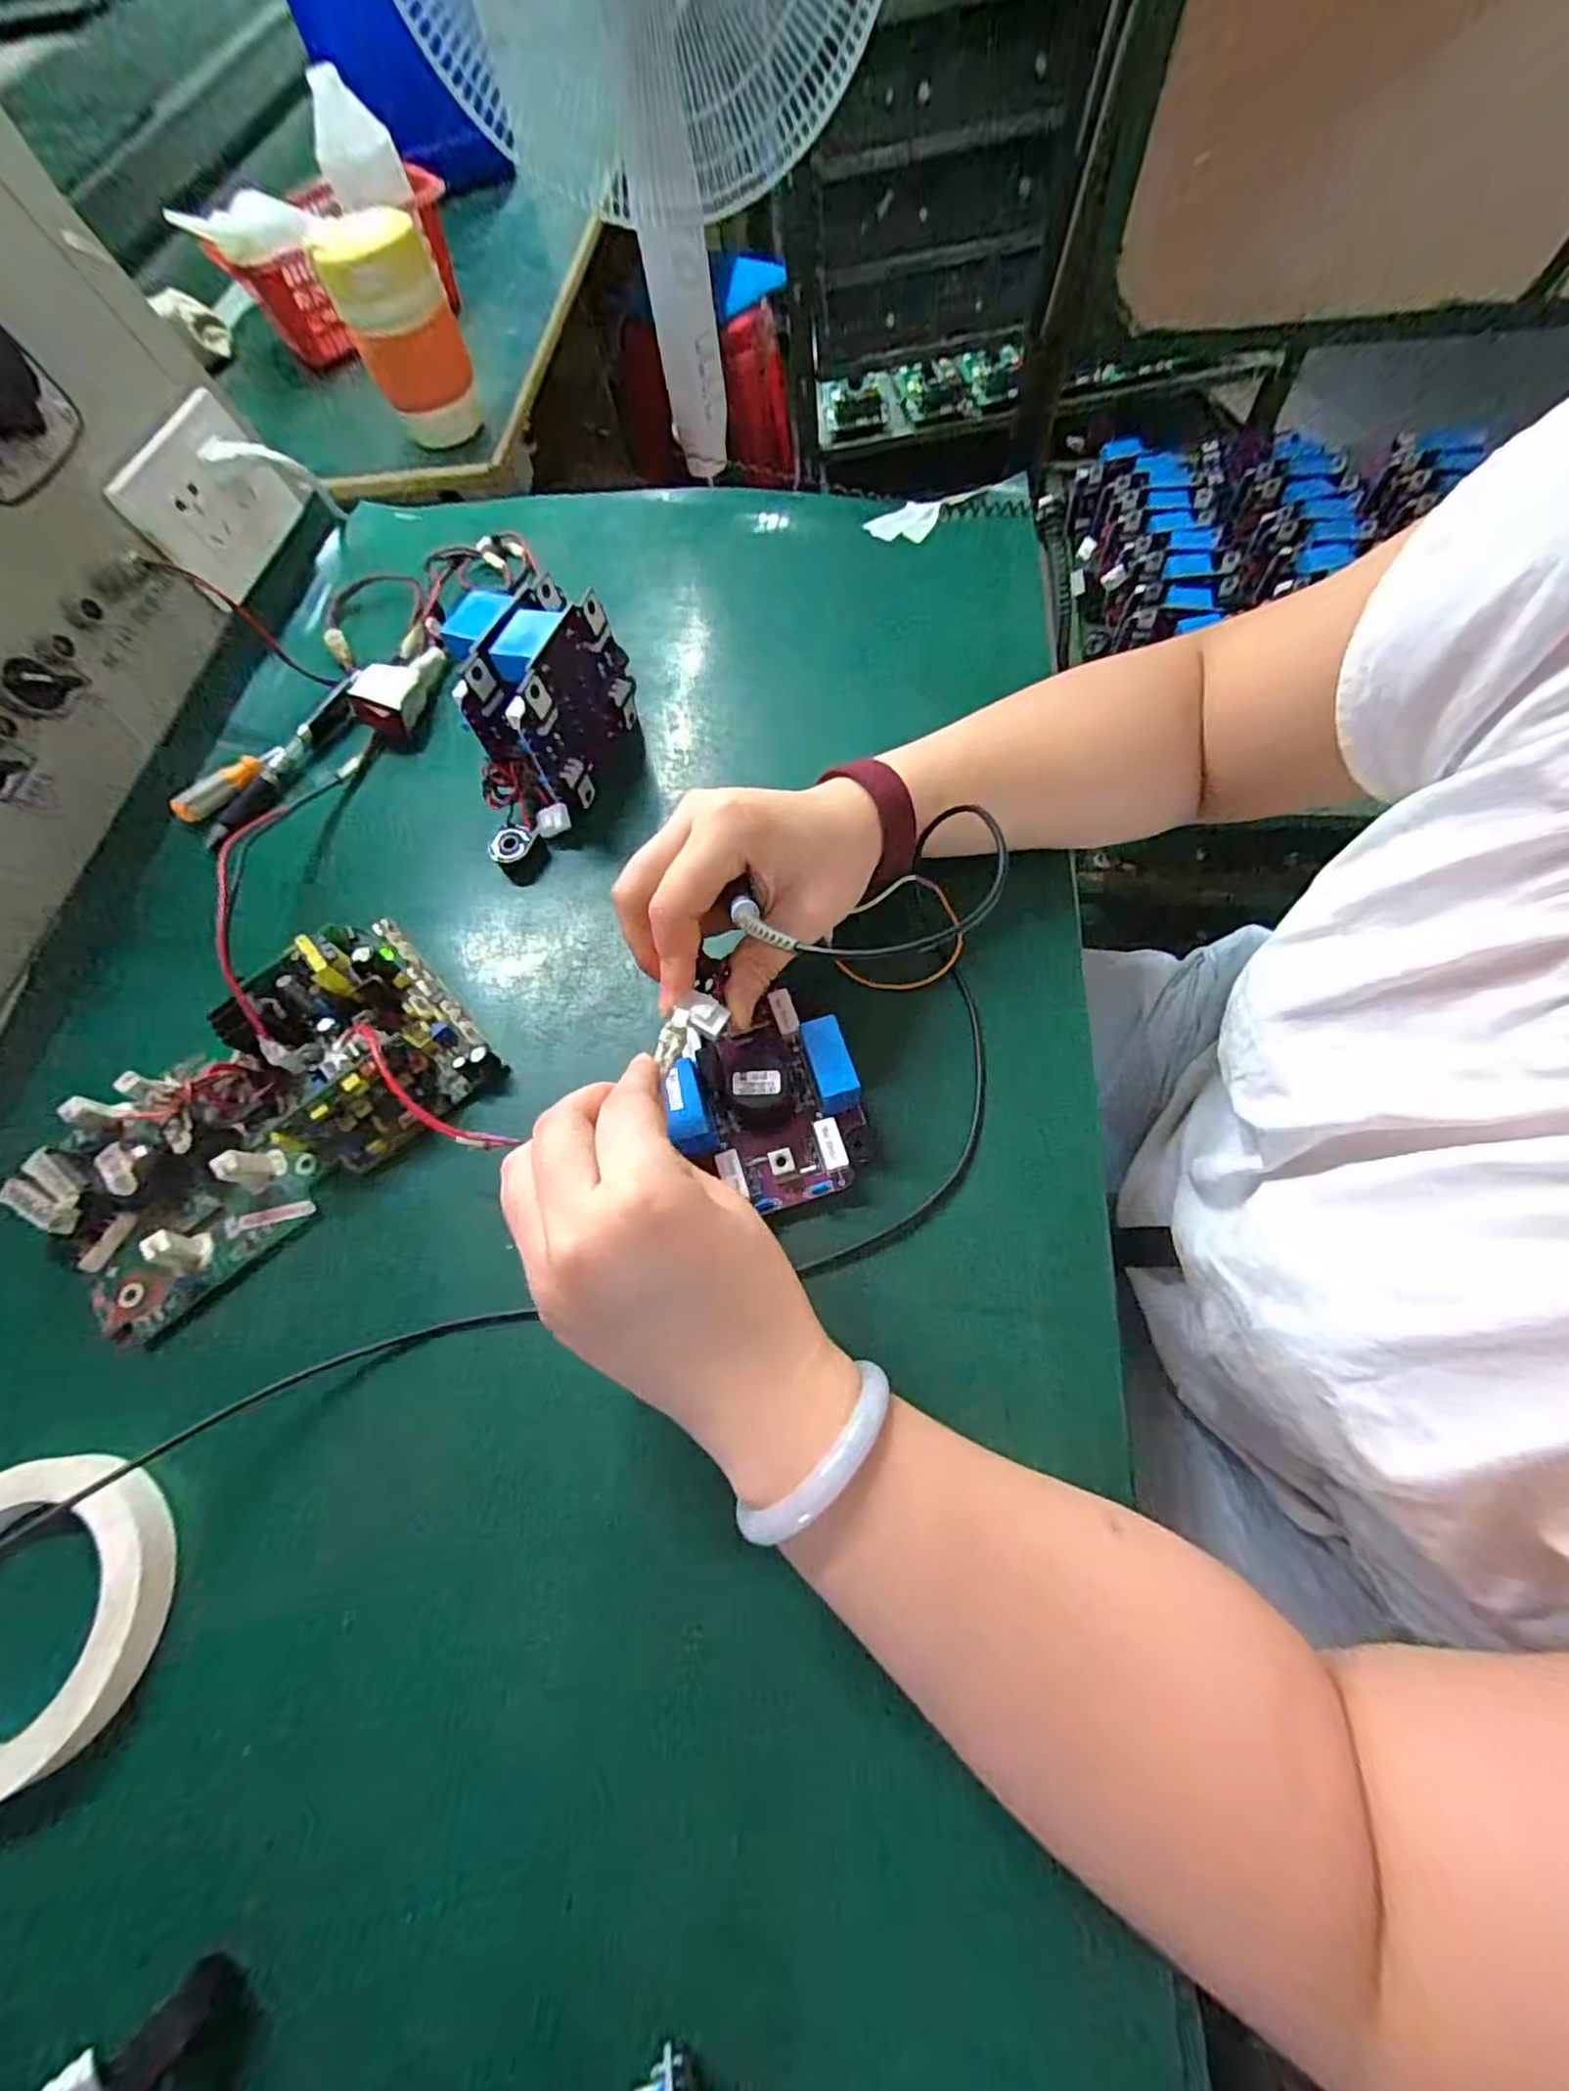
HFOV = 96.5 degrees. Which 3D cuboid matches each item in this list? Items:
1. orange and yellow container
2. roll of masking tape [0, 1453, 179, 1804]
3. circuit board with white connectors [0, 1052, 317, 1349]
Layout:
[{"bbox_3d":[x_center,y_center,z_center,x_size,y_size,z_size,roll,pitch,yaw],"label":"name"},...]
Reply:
[{"bbox_3d":[-0.320,-0.595,0.588,0.081,0.130,0.096,-26,66,-6],"label":"orange and yellow container"},{"bbox_3d":[-0.294,0.215,0.263,0.108,0.022,0.101,-9,66,2],"label":"roll of masking tape"},{"bbox_3d":[-0.283,0.054,0.320,0.115,0.029,0.119,-40,69,-14],"label":"circuit board with white connectors"}]

